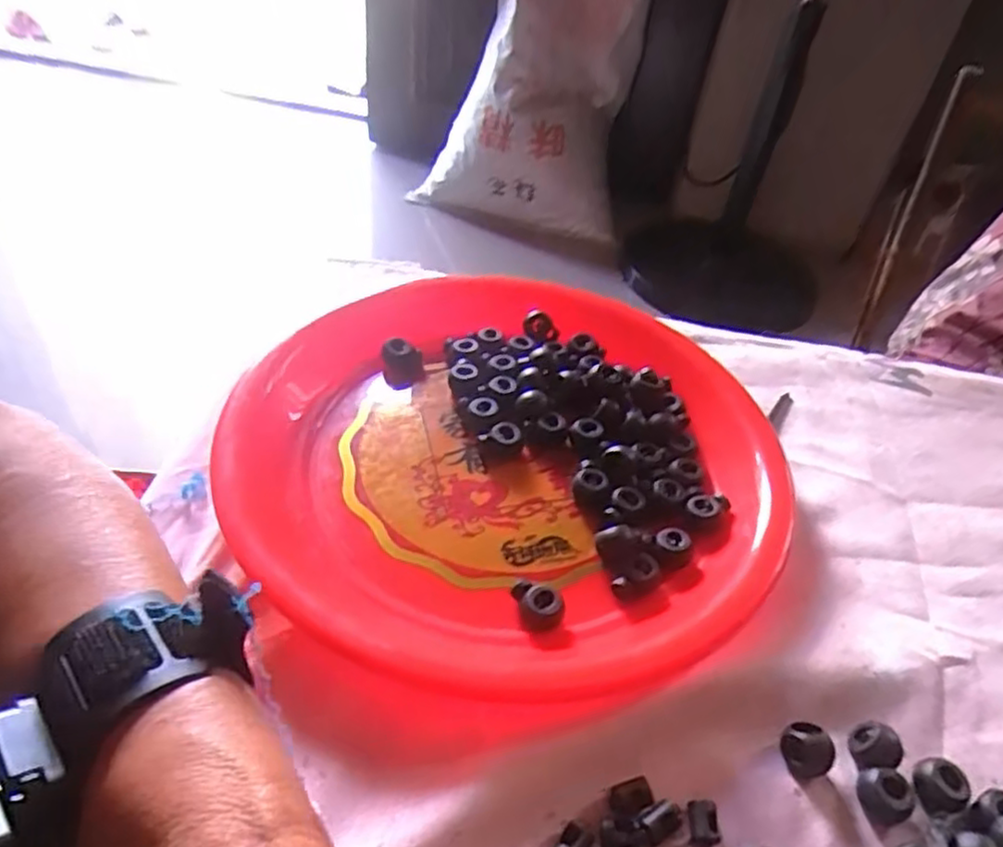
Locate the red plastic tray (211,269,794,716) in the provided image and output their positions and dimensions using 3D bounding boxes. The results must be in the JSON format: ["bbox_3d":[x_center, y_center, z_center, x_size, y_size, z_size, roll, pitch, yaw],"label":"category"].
[{"bbox_3d":[0.004,0.010,0.344,0.248,0.025,0.261,7,43,0],"label":"red plastic tray"}]

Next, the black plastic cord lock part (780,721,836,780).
[{"bbox_3d":[0.109,0.116,0.253,0.012,0.014,0.017,-19,48,-25],"label":"black plastic cord lock part"}]

